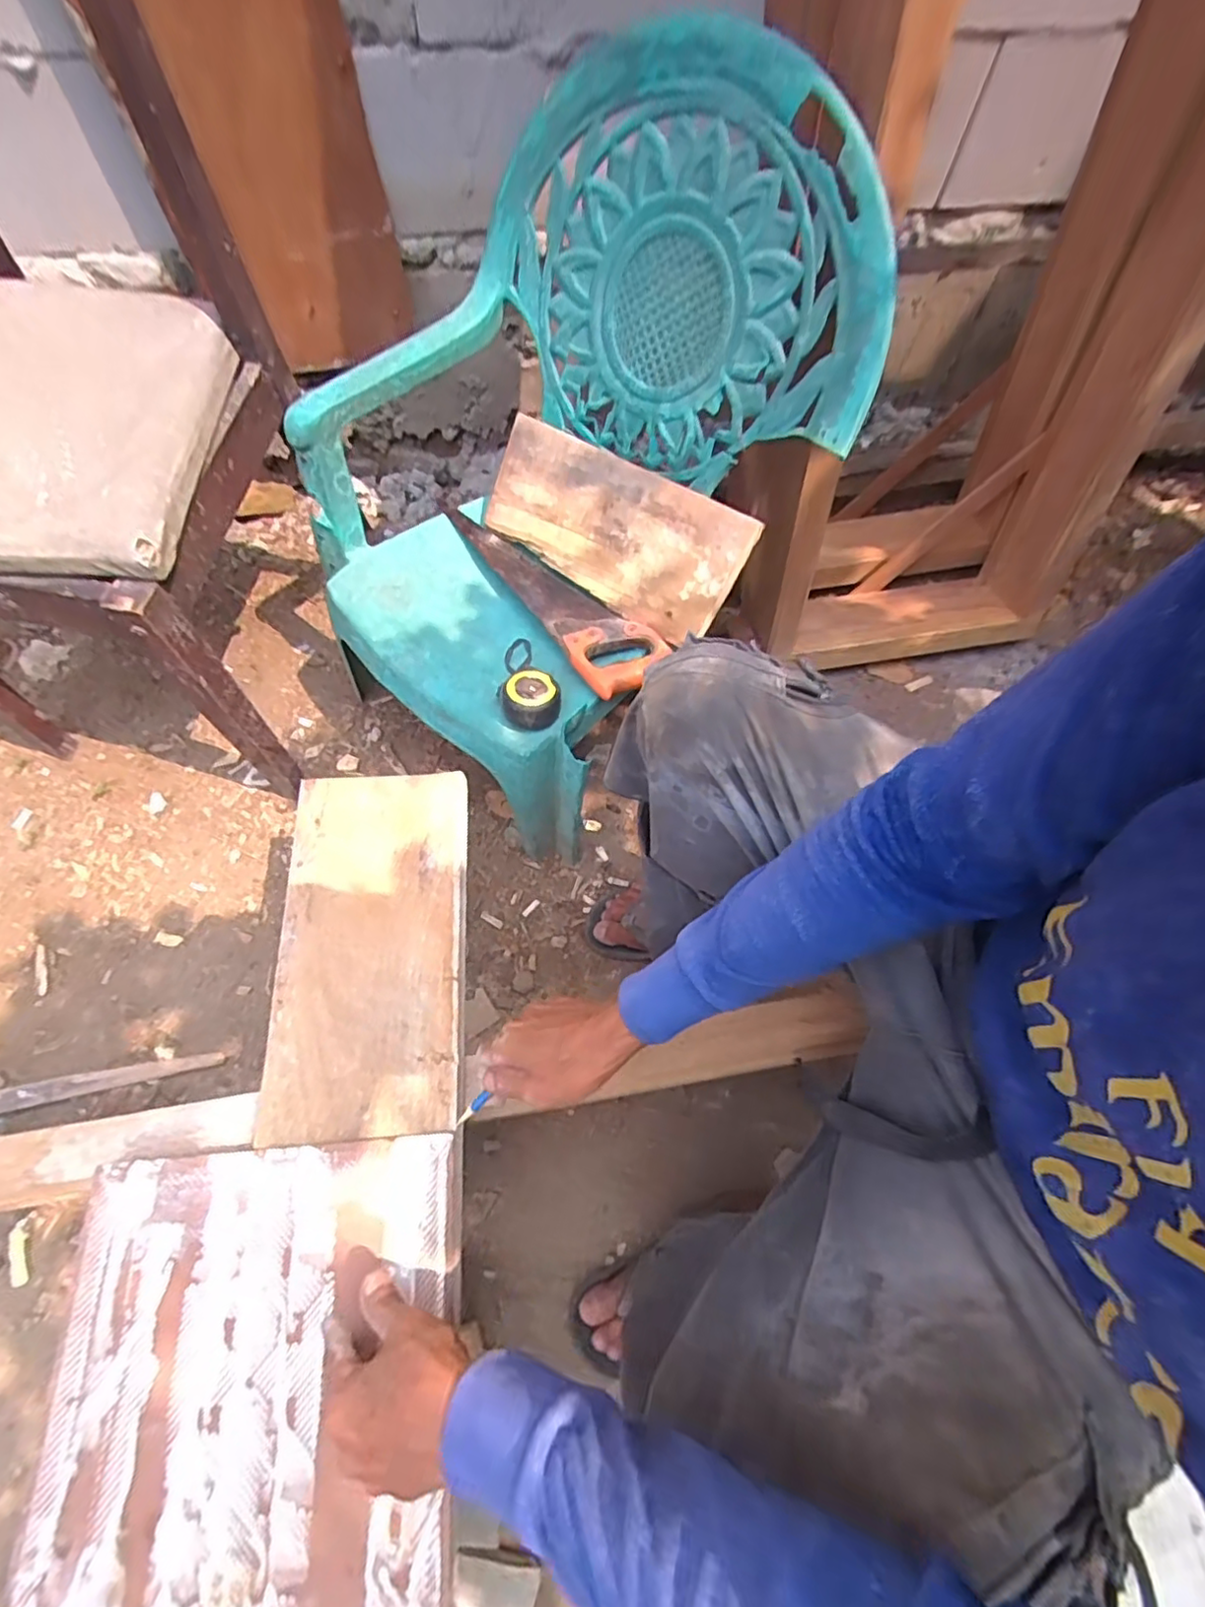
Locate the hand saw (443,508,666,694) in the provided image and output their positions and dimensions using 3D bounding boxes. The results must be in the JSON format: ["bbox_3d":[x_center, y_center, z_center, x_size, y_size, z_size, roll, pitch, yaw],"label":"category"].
[{"bbox_3d":[-0.072,-0.300,0.883,0.115,0.027,0.412,-34,70,-17],"label":"hand saw"}]

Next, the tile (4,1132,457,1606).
[{"bbox_3d":[-0.258,0.419,0.482,0.285,0.009,0.288,-3,64,-3],"label":"tile"}]

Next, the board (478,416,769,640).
[{"bbox_3d":[0.007,-0.368,0.861,0.372,0.016,0.168,34,112,14],"label":"board"}]

